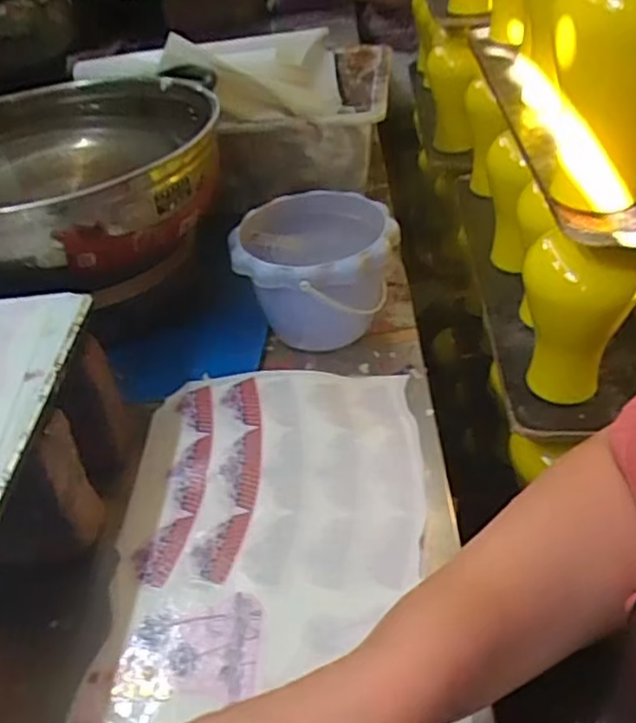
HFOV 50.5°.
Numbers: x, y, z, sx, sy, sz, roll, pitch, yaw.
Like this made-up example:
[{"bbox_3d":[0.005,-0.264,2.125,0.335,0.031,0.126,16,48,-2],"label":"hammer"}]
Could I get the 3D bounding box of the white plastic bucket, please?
[{"bbox_3d":[0.000,-0.087,0.687,0.152,0.112,0.161,-4,40,3],"label":"white plastic bucket"}]

